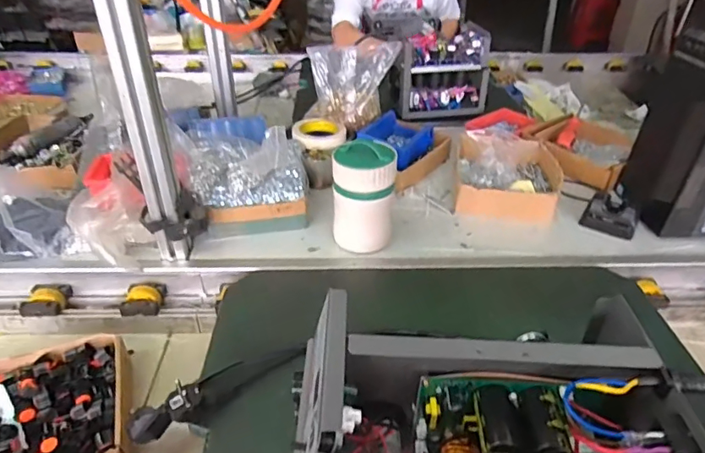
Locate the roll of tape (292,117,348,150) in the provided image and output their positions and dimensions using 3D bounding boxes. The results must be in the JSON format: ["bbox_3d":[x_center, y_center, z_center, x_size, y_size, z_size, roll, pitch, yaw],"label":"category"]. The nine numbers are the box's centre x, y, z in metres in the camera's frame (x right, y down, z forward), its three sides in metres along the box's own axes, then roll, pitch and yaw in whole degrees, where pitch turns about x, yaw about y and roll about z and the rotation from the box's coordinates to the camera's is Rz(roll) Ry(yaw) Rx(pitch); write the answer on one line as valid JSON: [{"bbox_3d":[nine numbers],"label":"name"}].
[{"bbox_3d":[-0.065,-0.191,0.992,0.106,0.032,0.106,1,35,0],"label":"roll of tape"}]

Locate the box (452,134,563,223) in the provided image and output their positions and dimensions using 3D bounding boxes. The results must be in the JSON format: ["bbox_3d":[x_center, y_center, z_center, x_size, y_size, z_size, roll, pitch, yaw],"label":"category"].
[{"bbox_3d":[0.297,-0.107,0.939,0.188,0.055,0.246,7,35,9],"label":"box"}]

